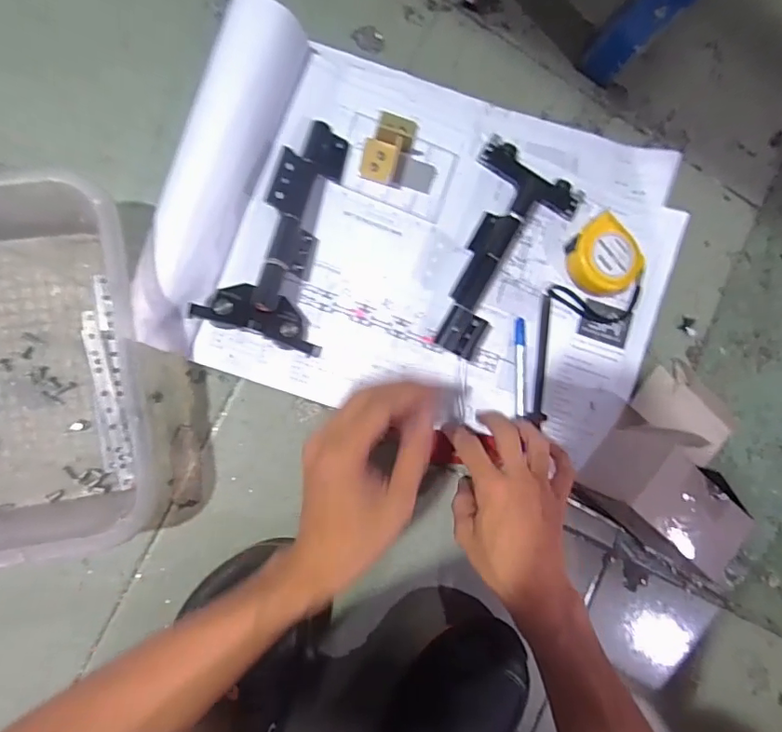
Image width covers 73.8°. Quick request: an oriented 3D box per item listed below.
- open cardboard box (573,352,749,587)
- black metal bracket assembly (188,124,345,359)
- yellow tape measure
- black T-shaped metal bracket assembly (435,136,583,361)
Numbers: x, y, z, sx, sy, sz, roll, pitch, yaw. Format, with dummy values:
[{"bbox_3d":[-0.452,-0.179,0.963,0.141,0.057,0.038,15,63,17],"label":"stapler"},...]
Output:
[{"bbox_3d":[0.279,0.086,0.493,0.126,0.096,0.167,38,85,-8],"label":"open cardboard box"},{"bbox_3d":[-0.087,-0.118,0.451,0.108,0.036,0.195,18,88,-9],"label":"black metal bracket assembly"},{"bbox_3d":[0.210,-0.090,0.506,0.092,0.035,0.086,36,83,-8],"label":"yellow tape measure"},{"bbox_3d":[0.088,-0.111,0.485,0.103,0.029,0.194,36,83,-8],"label":"black T-shaped metal bracket assembly"}]

